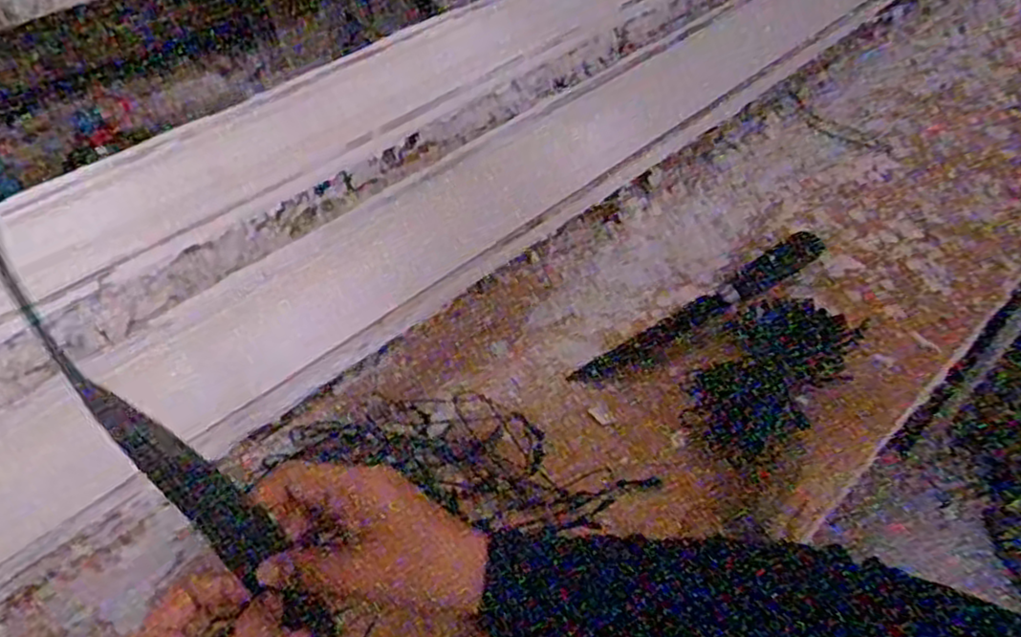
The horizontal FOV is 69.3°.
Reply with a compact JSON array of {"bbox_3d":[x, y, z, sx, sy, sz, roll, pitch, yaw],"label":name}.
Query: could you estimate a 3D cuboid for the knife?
[{"bbox_3d":[0.156,-0.011,0.592,0.242,0.020,0.028,-27,55,-22],"label":"knife"}]

